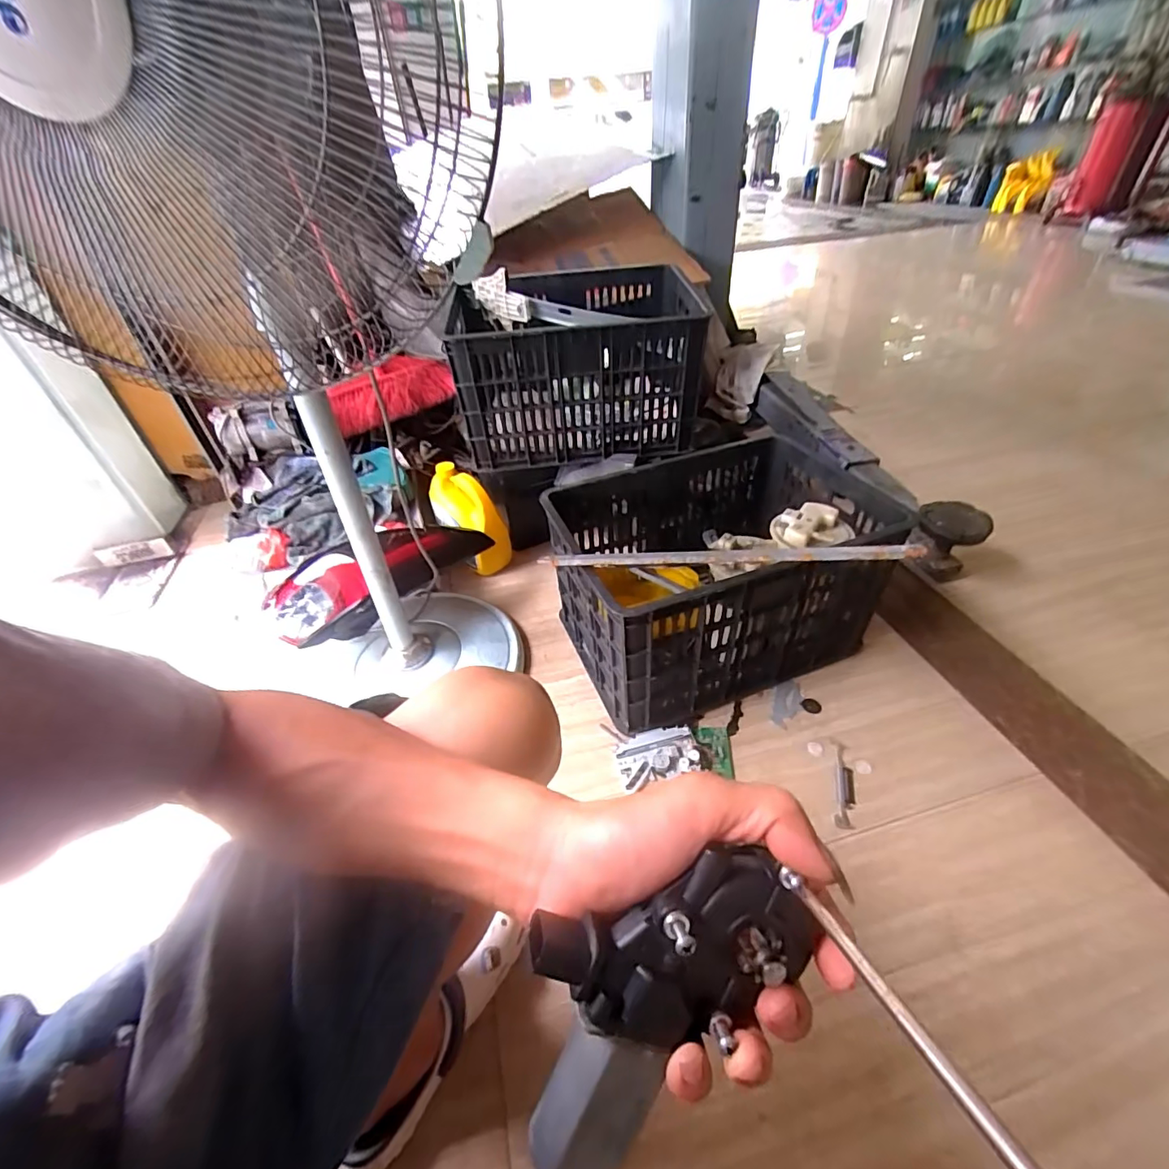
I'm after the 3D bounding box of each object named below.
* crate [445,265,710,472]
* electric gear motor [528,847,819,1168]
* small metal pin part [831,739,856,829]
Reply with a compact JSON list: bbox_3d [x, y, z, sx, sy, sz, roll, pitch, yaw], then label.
[{"bbox_3d":[-0.015,-0.480,1.096,0.447,0.271,0.530,-6,41,1],"label":"crate"},{"bbox_3d":[0.029,0.164,0.213,0.127,0.086,0.053,-26,4,-9],"label":"electric gear motor"},{"bbox_3d":[0.366,0.281,0.725,0.026,0.009,0.125,9,42,15],"label":"small metal pin part"}]

